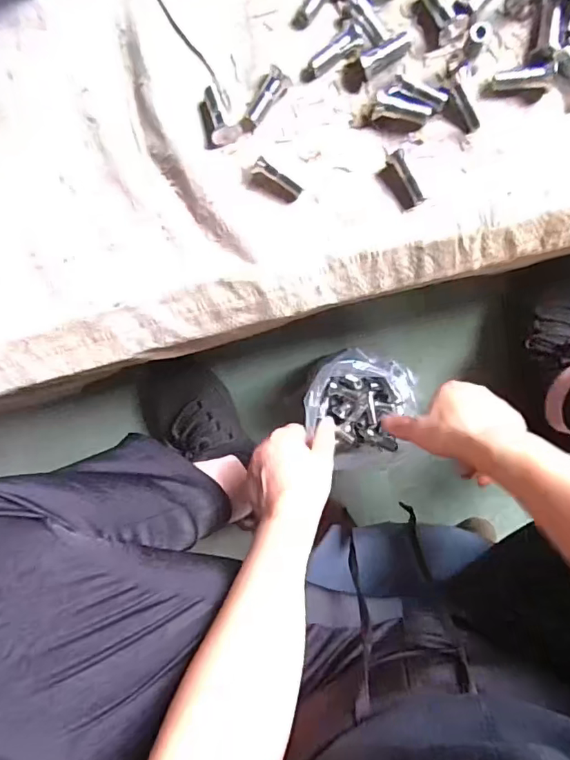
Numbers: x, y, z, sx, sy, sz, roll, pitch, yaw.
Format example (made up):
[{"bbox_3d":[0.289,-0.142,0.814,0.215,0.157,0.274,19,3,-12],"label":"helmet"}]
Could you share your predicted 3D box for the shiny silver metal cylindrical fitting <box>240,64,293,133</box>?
[{"bbox_3d":[-0.014,-0.180,0.336,0.013,0.011,0.041,43,109,2],"label":"shiny silver metal cylindrical fitting"}]

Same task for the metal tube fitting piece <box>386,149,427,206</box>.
[{"bbox_3d":[0.077,-0.129,0.331,0.010,0.011,0.035,-28,90,5],"label":"metal tube fitting piece"}]

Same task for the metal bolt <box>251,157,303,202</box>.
[{"bbox_3d":[-0.006,-0.129,0.335,0.034,0.014,0.016,35,94,2],"label":"metal bolt"}]

